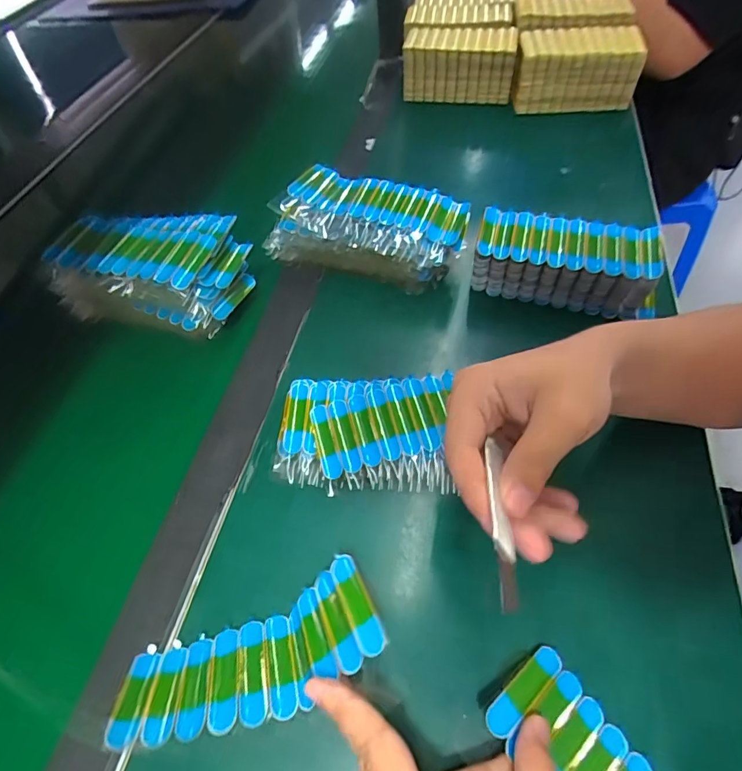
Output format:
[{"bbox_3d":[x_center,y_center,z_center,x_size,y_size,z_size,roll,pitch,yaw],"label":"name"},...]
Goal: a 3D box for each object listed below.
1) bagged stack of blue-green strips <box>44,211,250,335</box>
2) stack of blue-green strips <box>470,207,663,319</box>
[{"bbox_3d":[-0.205,-0.112,0.441,0.175,0.063,0.113,11,56,12],"label":"bagged stack of blue-green strips"},{"bbox_3d":[0.181,-0.114,0.438,0.160,0.060,0.061,12,56,12],"label":"stack of blue-green strips"}]

